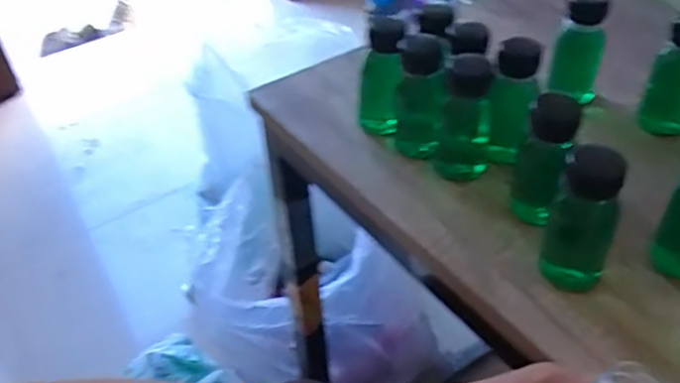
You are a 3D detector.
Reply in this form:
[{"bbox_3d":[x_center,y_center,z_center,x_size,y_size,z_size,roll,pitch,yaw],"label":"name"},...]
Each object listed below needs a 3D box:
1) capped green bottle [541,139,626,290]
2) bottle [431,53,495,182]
[{"bbox_3d":[0.147,0.019,0.378,0.036,0.098,0.031,21,47,24],"label":"capped green bottle"},{"bbox_3d":[0.094,-0.056,0.471,0.038,0.095,0.039,9,44,13],"label":"bottle"}]

